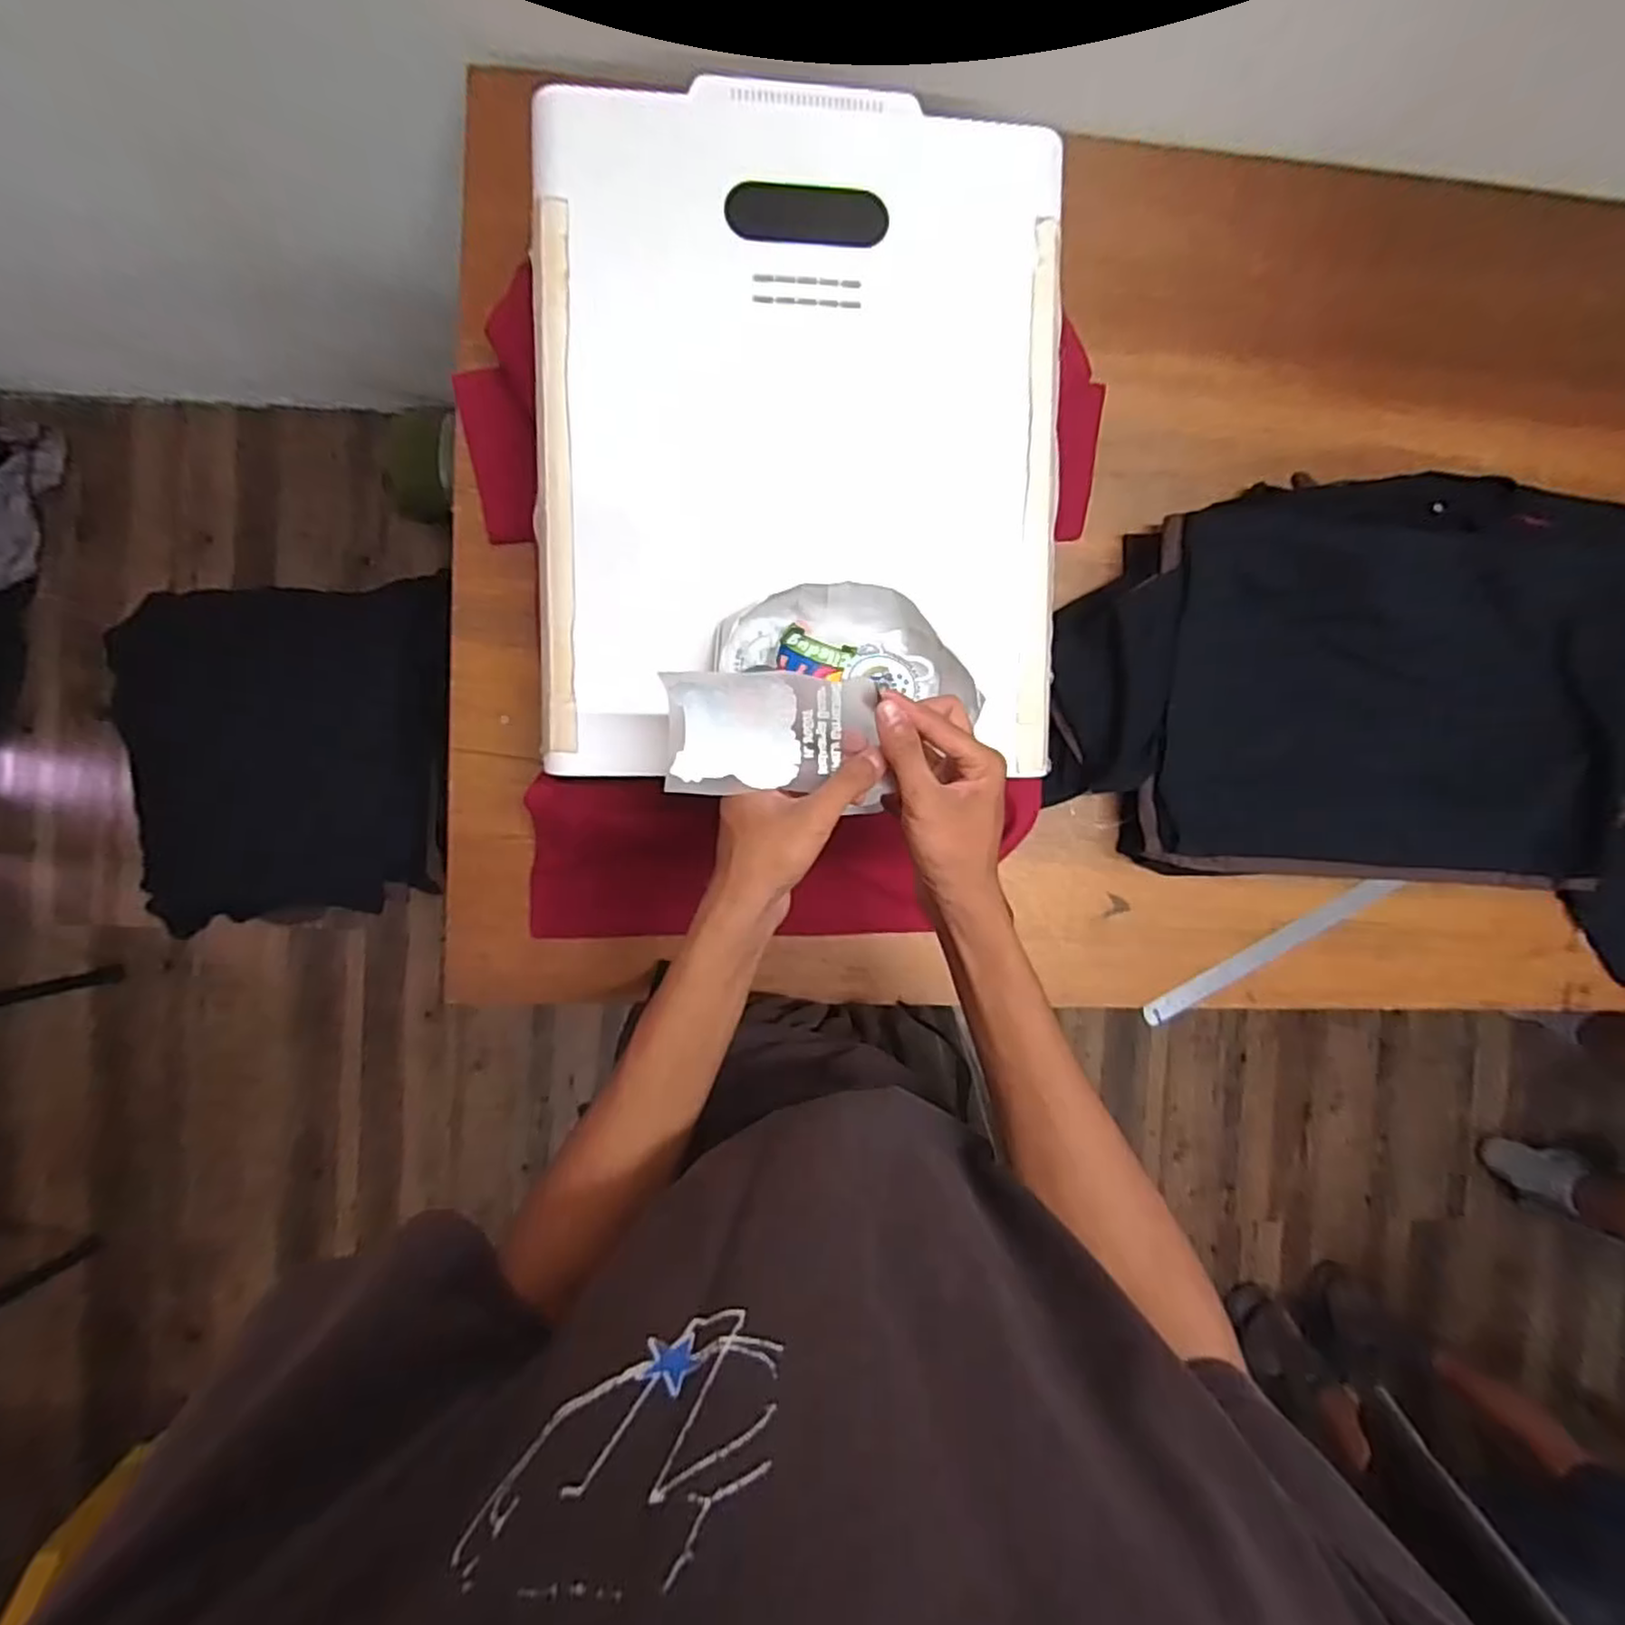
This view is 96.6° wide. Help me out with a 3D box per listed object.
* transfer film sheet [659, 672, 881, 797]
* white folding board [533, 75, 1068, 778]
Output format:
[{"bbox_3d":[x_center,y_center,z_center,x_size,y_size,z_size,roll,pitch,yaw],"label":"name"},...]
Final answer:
[{"bbox_3d":[-0.025,-0.049,0.436,0.123,0.018,0.071,-1,110,0],"label":"transfer film sheet"},{"bbox_3d":[-0.006,-0.286,0.564,0.402,0.046,0.505,0,91,-6],"label":"white folding board"}]

